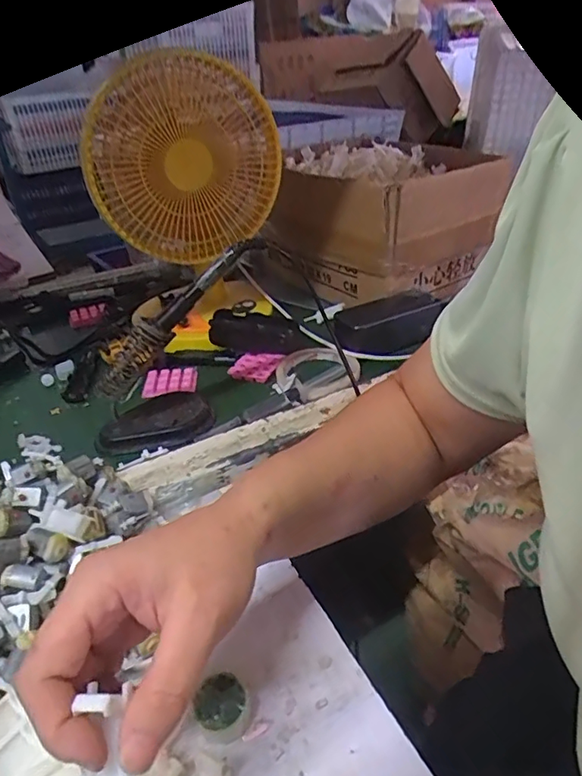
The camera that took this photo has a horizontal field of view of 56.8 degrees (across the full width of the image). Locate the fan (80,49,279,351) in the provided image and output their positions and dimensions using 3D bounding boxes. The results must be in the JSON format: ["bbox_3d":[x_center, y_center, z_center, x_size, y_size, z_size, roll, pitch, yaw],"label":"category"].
[{"bbox_3d":[-0.132,-0.267,0.633,0.210,0.199,0.123,-15,34,-17],"label":"fan"}]

